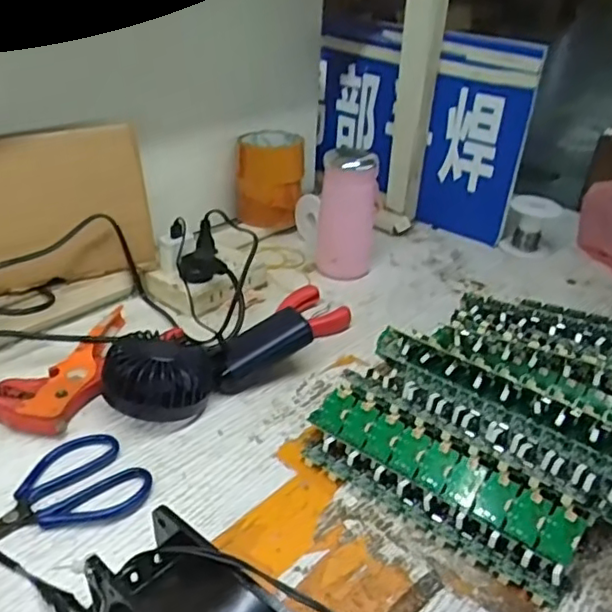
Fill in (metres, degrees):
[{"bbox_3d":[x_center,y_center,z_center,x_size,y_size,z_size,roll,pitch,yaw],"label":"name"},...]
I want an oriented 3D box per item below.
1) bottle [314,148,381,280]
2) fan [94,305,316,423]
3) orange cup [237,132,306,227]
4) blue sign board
[{"bbox_3d":[0.049,-0.111,0.742,0.066,0.134,0.077,5,32,1],"label":"bottle"},{"bbox_3d":[-0.084,0.049,0.547,0.179,0.053,0.078,-15,37,-28],"label":"fan"},{"bbox_3d":[-0.046,-0.169,0.831,0.085,0.103,0.079,2,32,-3],"label":"orange cup"},{"bbox_3d":[0.141,-0.235,0.846,0.303,0.253,0.027,26,38,32],"label":"blue sign board"}]

